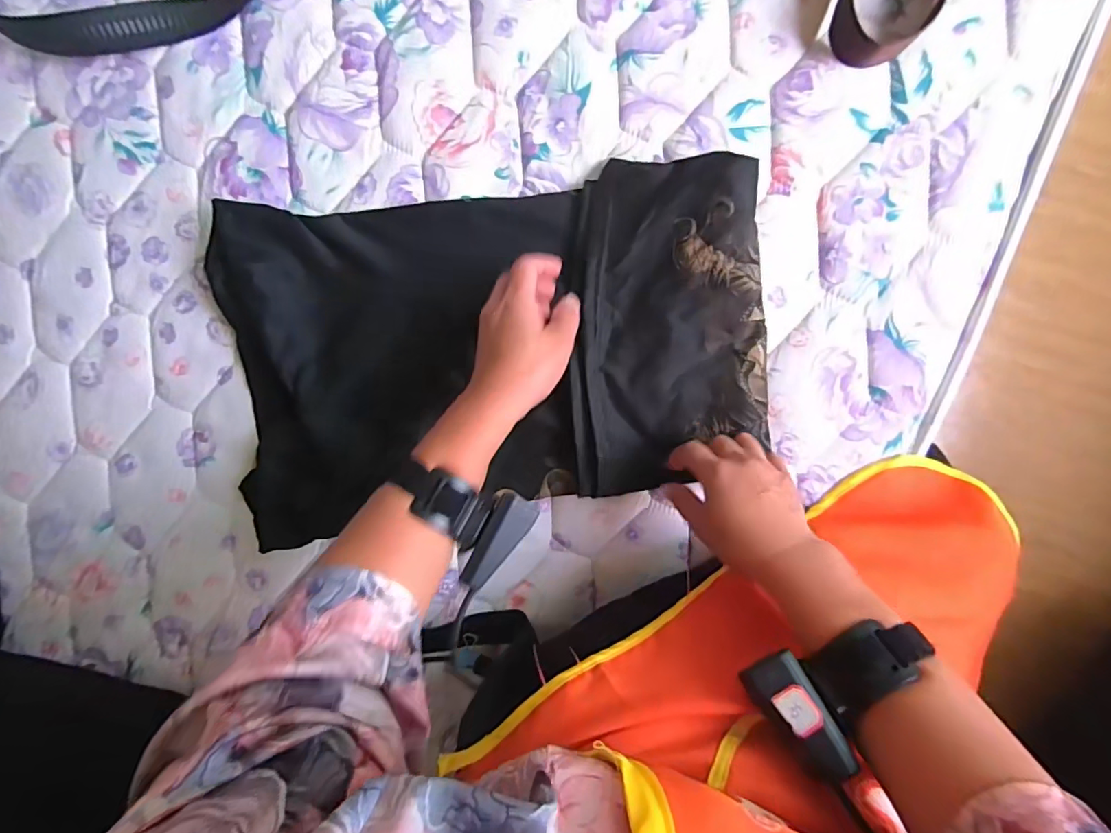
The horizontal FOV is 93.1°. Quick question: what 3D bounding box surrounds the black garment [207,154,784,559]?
[{"bbox_3d":[-0.060,-0.060,0.457,0.461,0.045,0.278,-8,93,5],"label":"black garment"}]

